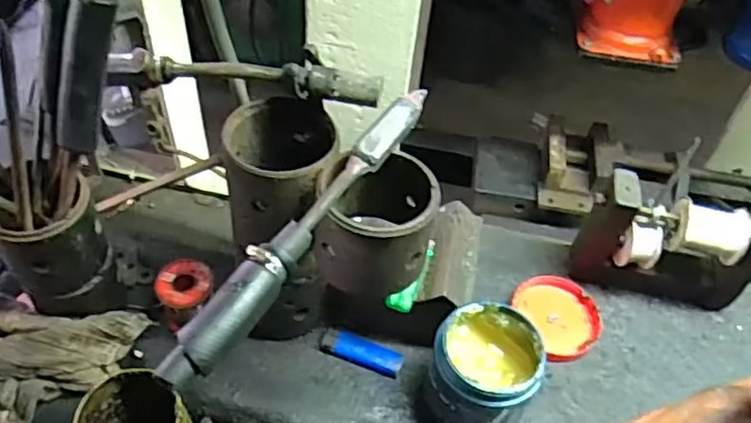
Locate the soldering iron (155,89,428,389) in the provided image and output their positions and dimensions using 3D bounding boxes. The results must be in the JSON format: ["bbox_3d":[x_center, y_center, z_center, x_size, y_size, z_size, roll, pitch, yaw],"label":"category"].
[{"bbox_3d":[-0.041,0.002,0.435,0.024,0.029,0.271,27,52,18],"label":"soldering iron"}]

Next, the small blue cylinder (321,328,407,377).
[{"bbox_3d":[-0.013,0.134,0.627,0.079,0.009,0.025,18,49,11],"label":"small blue cylinder"}]

